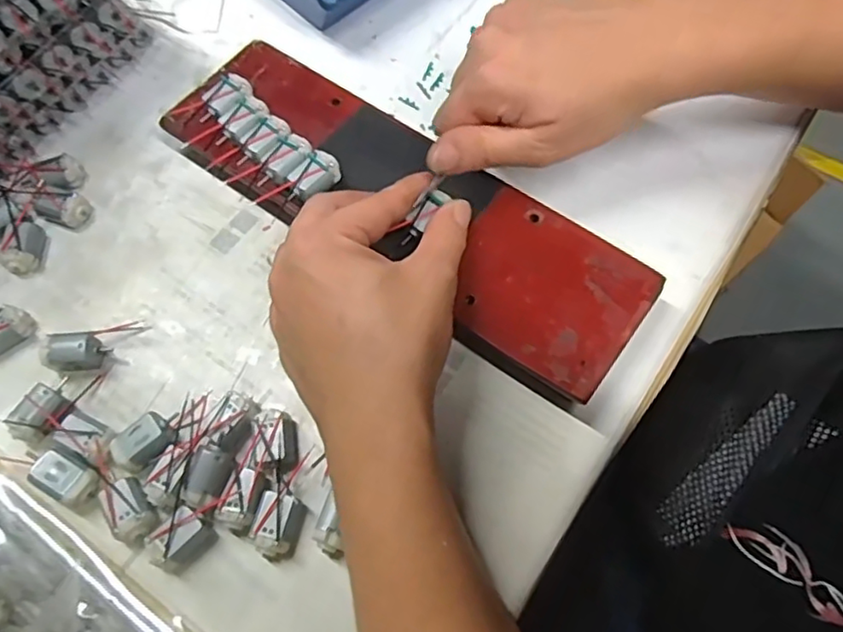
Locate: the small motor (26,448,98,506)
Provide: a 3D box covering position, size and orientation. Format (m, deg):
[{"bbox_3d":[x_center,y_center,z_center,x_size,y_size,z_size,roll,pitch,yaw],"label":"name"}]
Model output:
[{"bbox_3d":[-0.174,0.076,0.296,0.035,0.019,0.020,25,70,10],"label":"small motor"}]

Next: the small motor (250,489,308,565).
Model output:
[{"bbox_3d":[-0.068,0.099,0.287,0.020,0.018,0.029,15,68,7],"label":"small motor"}]

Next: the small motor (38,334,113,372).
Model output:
[{"bbox_3d":[-0.183,0.020,0.326,0.028,0.020,0.017,-5,68,-2],"label":"small motor"}]

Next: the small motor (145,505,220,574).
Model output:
[{"bbox_3d":[-0.112,0.104,0.286,0.020,0.017,0.027,42,74,16],"label":"small motor"}]

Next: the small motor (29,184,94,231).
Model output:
[{"bbox_3d":[-0.215,-0.066,0.363,0.033,0.017,0.019,19,69,8],"label":"small motor"}]

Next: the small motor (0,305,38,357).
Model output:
[{"bbox_3d":[-0.229,0.010,0.331,0.035,0.016,0.018,-39,72,-14],"label":"small motor"}]

